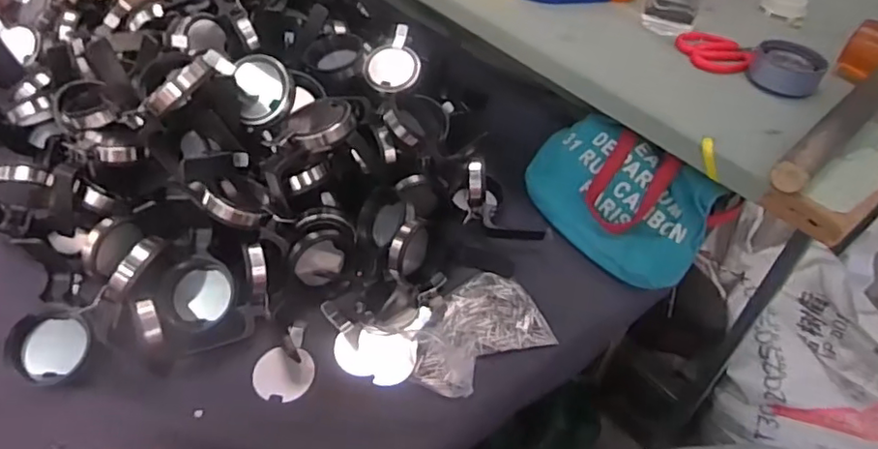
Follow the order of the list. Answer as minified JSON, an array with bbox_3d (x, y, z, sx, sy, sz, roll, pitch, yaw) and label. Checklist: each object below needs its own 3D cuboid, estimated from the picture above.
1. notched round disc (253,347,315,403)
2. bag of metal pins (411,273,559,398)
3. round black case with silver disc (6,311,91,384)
[{"bbox_3d":[-0.145,0.141,0.560,0.054,0.007,0.048,0,65,-7],"label":"notched round disc"},{"bbox_3d":[0.034,0.107,0.599,0.144,0.016,0.100,-26,53,-28],"label":"bag of metal pins"},{"bbox_3d":[-0.345,0.108,0.529,0.063,0.013,0.060,1,82,-9],"label":"round black case with silver disc"}]

